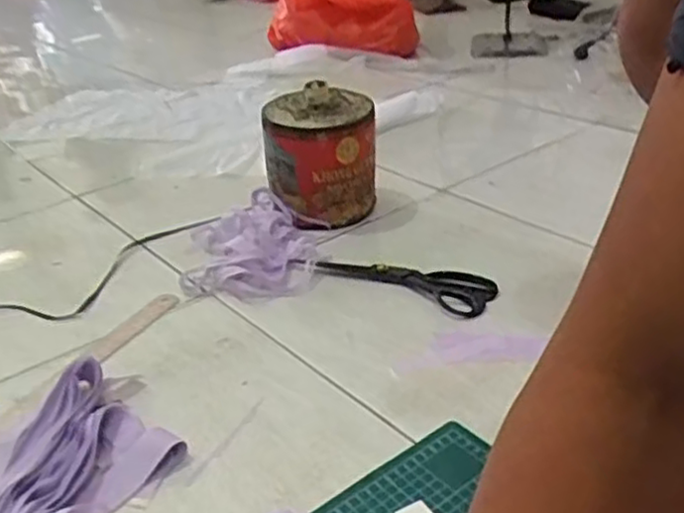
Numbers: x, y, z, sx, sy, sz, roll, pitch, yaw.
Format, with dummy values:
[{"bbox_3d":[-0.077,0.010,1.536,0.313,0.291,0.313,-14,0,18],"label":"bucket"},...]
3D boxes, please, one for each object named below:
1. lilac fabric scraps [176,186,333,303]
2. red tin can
[{"bbox_3d":[-0.115,-0.017,0.911,0.173,0.037,0.208,2,30,9],"label":"lilac fabric scraps"},{"bbox_3d":[-0.027,-0.137,0.977,0.144,0.163,0.136,-2,29,2],"label":"red tin can"}]

